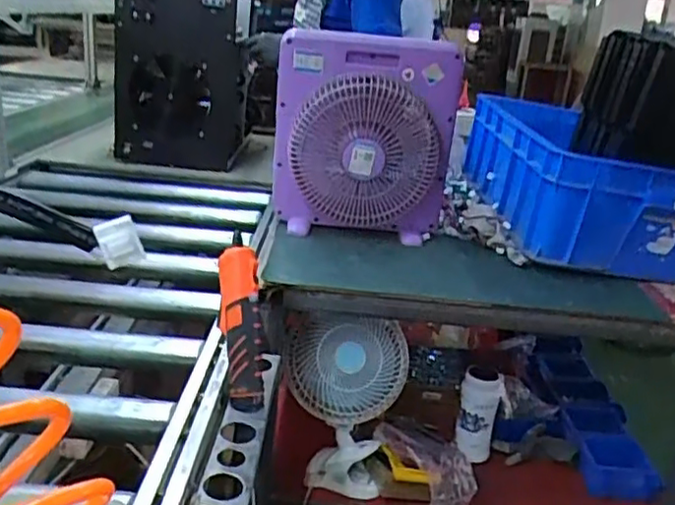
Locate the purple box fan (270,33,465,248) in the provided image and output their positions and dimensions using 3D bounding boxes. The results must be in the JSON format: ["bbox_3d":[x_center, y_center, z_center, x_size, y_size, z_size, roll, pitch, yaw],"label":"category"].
[{"bbox_3d":[0.046,-0.201,1.156,0.311,0.326,0.129,6,20,2],"label":"purple box fan"}]

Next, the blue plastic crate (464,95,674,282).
[{"bbox_3d":[0.508,-0.154,1.350,0.411,0.196,0.564,5,20,-1],"label":"blue plastic crate"}]

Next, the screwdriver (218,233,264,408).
[{"bbox_3d":[-0.116,0.088,0.795,0.045,0.201,0.037,-2,-10,-20],"label":"screwdriver"}]

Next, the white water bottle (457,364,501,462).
[{"bbox_3d":[0.271,0.315,1.281,0.073,0.180,0.061,12,21,18],"label":"white water bottle"}]

